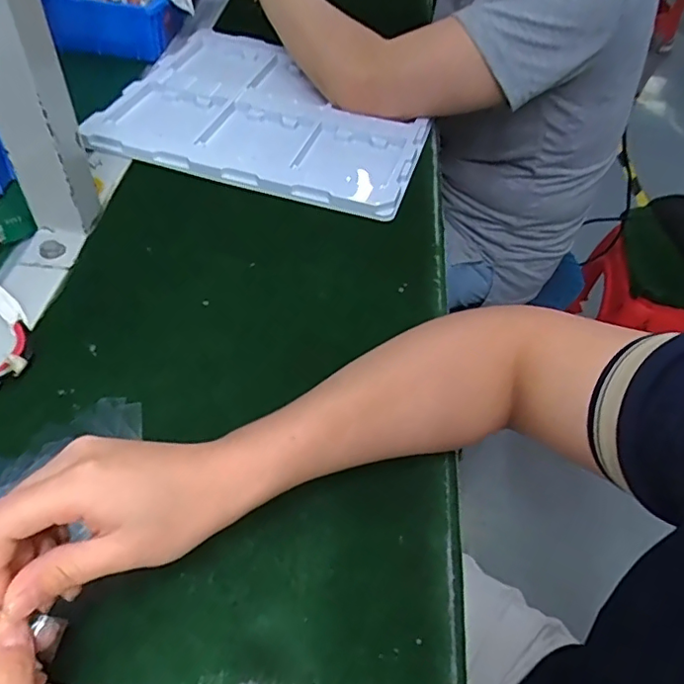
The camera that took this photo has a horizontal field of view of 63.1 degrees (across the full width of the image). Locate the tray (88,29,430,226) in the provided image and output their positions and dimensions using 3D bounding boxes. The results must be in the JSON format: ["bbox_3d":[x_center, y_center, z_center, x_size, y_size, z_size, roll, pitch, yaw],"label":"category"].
[{"bbox_3d":[-0.067,-0.250,0.601,0.311,0.015,0.264,15,51,6],"label":"tray"}]

